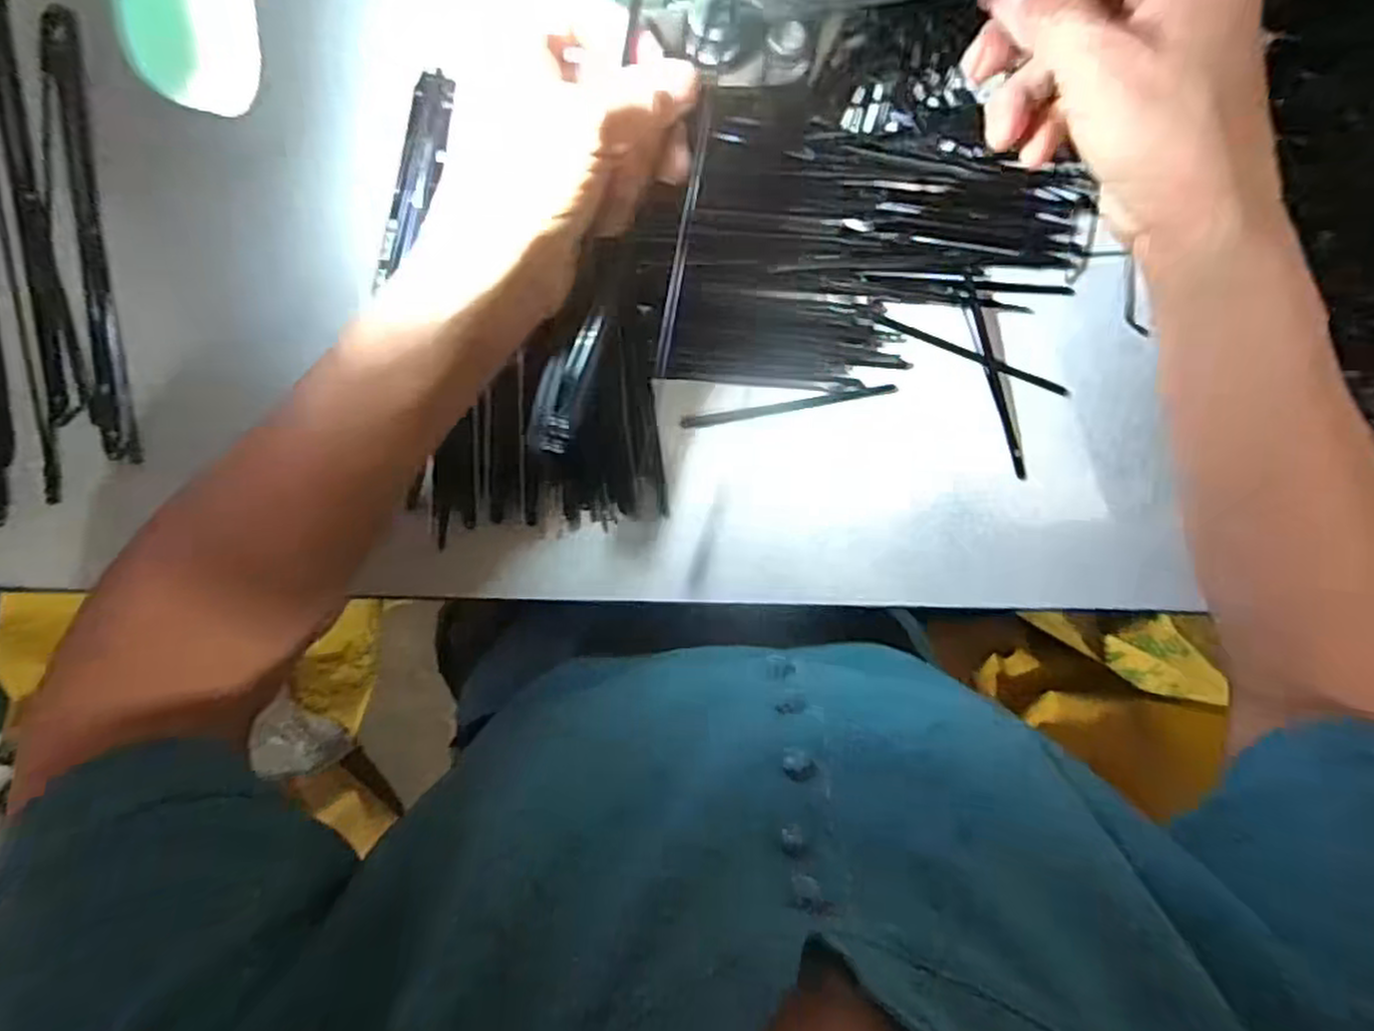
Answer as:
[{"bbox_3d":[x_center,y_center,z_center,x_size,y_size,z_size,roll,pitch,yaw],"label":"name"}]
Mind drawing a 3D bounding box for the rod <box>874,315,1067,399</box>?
[{"bbox_3d":[0.132,-0.072,0.336,0.098,0.004,0.005,19,94,-4],"label":"rod"}]

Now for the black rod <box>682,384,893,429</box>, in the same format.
[{"bbox_3d":[0.046,-0.051,0.337,0.097,0.004,0.006,-10,95,-2],"label":"black rod"}]

